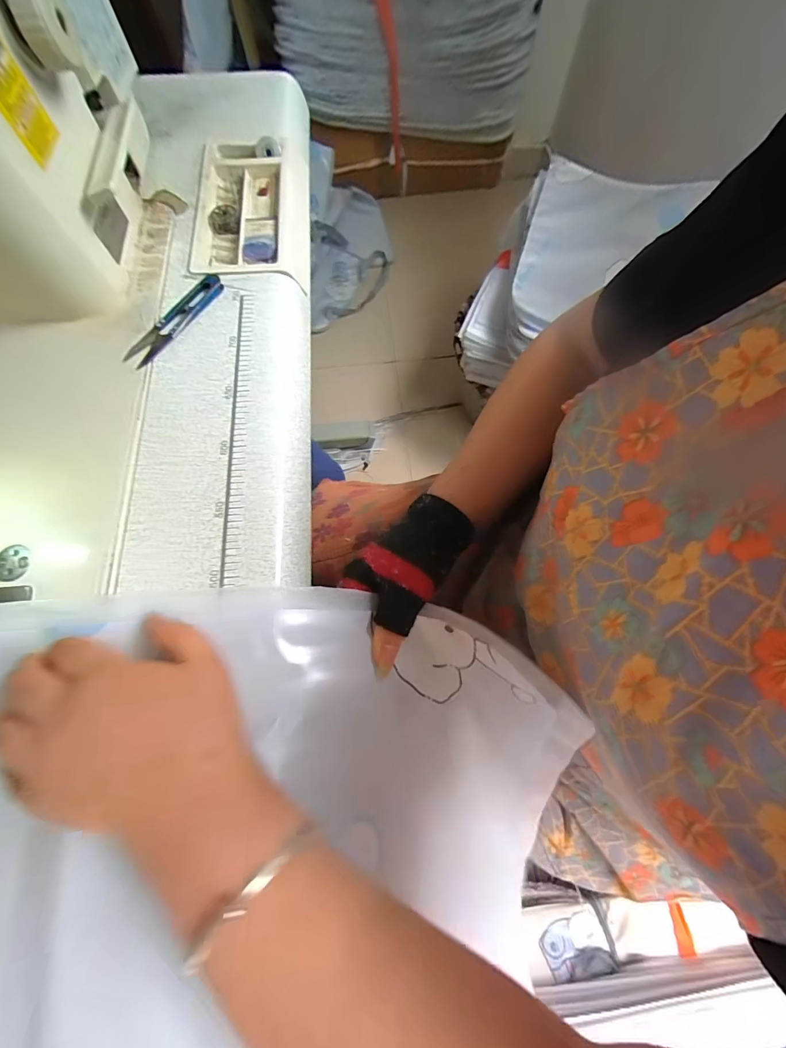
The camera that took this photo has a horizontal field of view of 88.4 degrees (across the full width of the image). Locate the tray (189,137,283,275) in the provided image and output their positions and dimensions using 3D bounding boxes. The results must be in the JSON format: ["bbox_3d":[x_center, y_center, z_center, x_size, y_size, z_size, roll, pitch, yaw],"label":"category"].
[{"bbox_3d":[-0.145,-0.298,0.384,0.076,0.028,0.169,-3,71,-1],"label":"tray"}]

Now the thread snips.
[{"bbox_3d":[-0.180,-0.170,0.332,0.028,0.009,0.102,32,74,10],"label":"thread snips"}]

